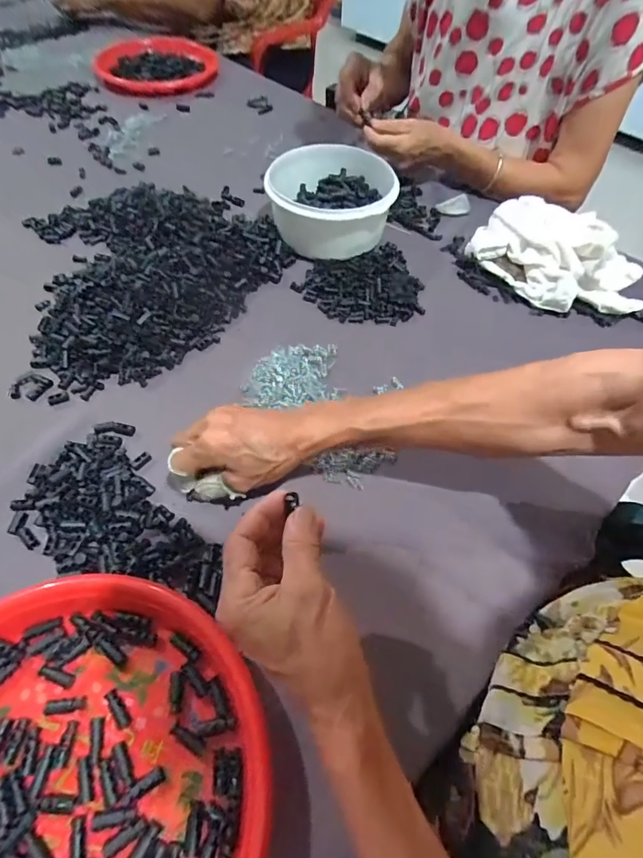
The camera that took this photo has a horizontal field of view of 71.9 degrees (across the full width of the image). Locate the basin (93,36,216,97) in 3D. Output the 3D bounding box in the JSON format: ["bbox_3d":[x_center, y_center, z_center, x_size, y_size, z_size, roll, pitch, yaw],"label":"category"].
[{"bbox_3d":[-0.311,-0.680,0.830,0.211,0.037,0.218,2,58,-2],"label":"basin"}]

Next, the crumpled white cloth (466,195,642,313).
[{"bbox_3d":[0.291,-0.209,0.541,0.212,0.065,0.125,26,60,13],"label":"crumpled white cloth"}]

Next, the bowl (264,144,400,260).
[{"bbox_3d":[0.013,-0.286,0.569,0.149,0.075,0.149,2,58,-2],"label":"bowl"}]

